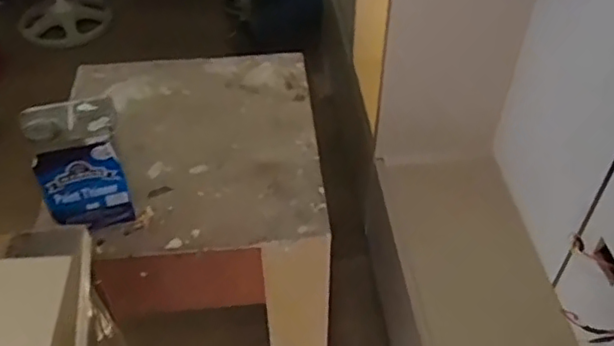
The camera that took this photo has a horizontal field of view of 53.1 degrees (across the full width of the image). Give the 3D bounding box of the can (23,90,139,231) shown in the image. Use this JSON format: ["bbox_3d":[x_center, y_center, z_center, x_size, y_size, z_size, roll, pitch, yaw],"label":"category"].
[{"bbox_3d":[-0.413,-0.016,1.132,0.156,0.207,0.123,-14,47,-13],"label":"can"}]

